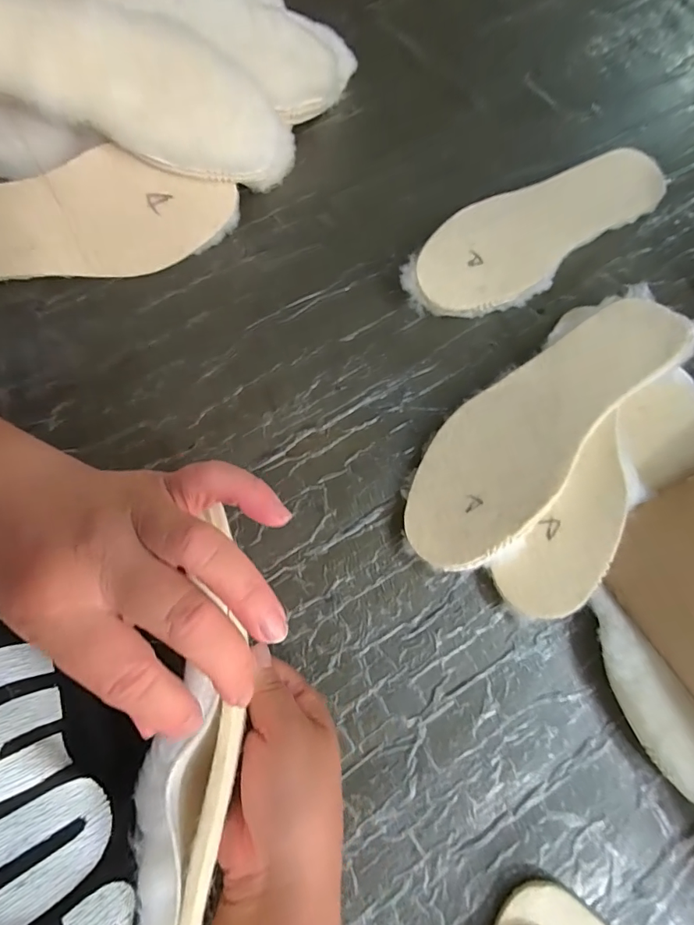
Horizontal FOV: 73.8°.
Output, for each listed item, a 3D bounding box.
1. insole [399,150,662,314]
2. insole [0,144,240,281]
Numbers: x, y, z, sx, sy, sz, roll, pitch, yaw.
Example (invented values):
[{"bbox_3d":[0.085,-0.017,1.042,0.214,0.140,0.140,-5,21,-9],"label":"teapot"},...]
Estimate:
[{"bbox_3d":[0.155,-0.198,0.398,0.249,0.033,0.091,-33,78,-11],"label":"insole"},{"bbox_3d":[-0.212,-0.185,0.358,0.246,0.016,0.081,-12,110,-8],"label":"insole"}]

